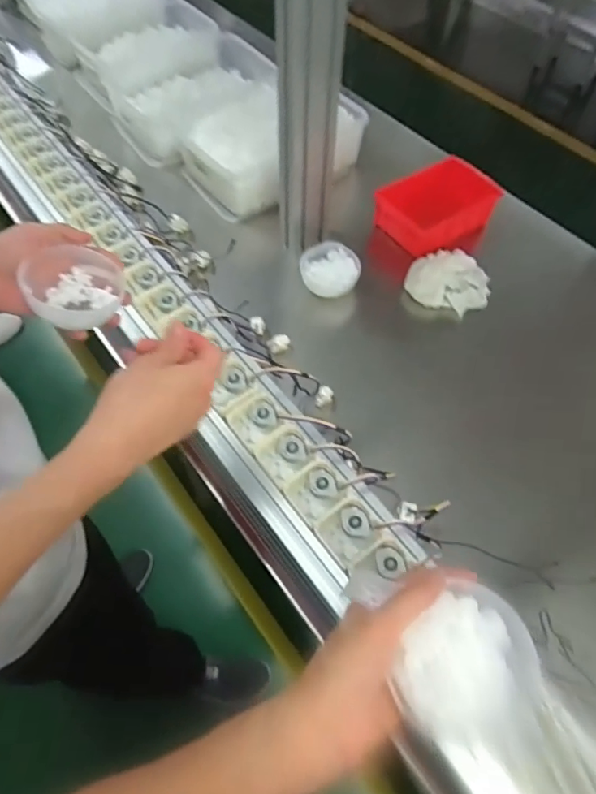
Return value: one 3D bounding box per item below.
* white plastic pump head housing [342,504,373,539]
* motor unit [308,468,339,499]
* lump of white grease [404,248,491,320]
[{"bbox_3d":[0.057,0.122,0.495,0.024,0.012,0.036,-28,62,-17],"label":"white plastic pump head housing"},{"bbox_3d":[0.026,0.088,0.517,0.024,0.014,0.036,-30,63,-18],"label":"motor unit"},{"bbox_3d":[0.257,-0.203,0.850,0.137,0.035,0.138,21,60,12],"label":"lump of white grease"}]

